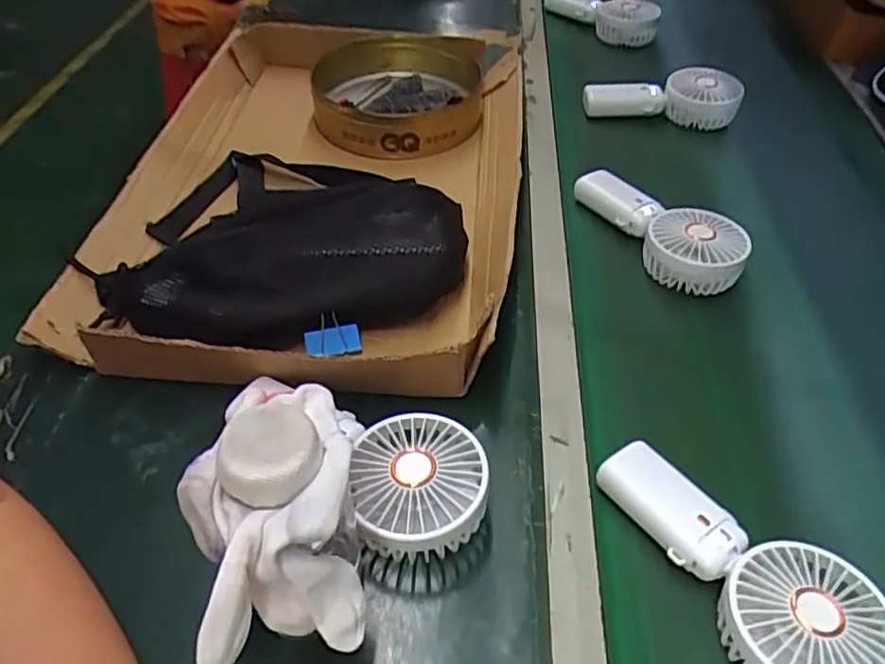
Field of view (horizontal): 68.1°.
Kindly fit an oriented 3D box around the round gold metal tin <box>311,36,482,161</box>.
[{"bbox_3d":[-0.052,-0.265,0.722,0.187,0.071,0.196,1,45,-1],"label":"round gold metal tin"}]

